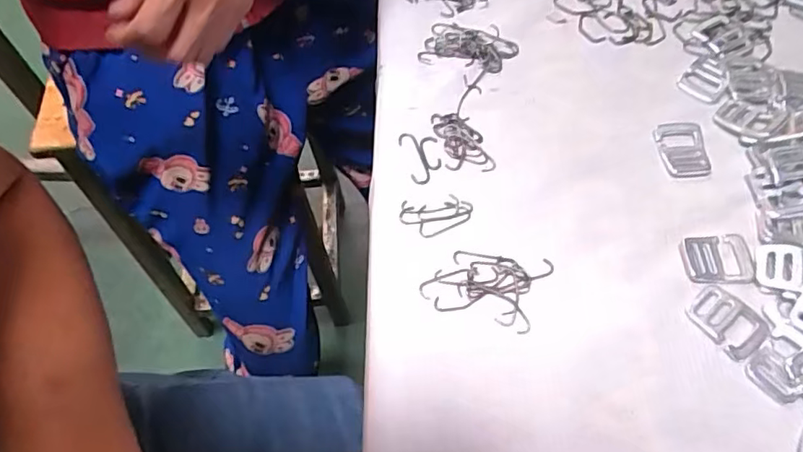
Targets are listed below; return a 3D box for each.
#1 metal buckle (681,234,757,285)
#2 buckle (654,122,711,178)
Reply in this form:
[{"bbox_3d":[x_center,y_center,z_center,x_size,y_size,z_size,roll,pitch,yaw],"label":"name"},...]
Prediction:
[{"bbox_3d":[0.207,0.021,0.371,0.044,0.004,0.034,-1,60,0],"label":"metal buckle"},{"bbox_3d":[0.206,-0.057,0.417,0.034,0.004,0.047,2,60,2],"label":"buckle"}]

